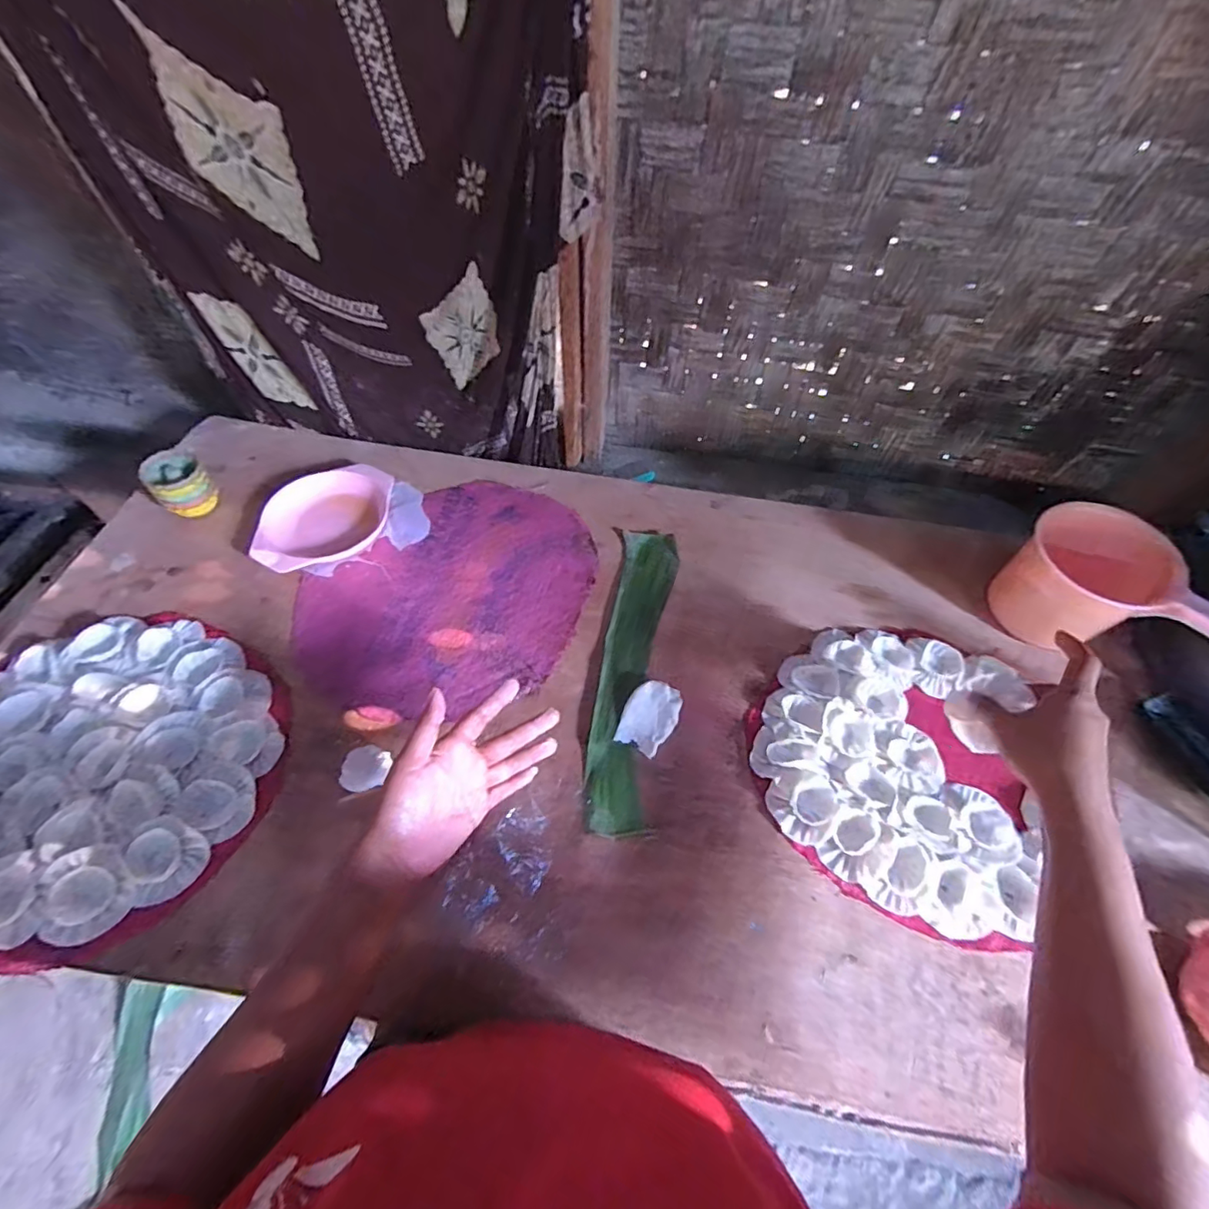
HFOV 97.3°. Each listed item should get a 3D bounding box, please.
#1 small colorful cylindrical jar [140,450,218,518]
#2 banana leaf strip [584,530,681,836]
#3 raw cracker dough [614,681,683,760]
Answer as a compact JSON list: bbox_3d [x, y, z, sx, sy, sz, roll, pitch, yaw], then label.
[{"bbox_3d":[-0.529,-0.150,0.668,0.059,0.062,0.064,1,58,-2],"label":"small colorful cylindrical jar"},{"bbox_3d":[0.035,0.063,0.609,0.070,0.005,0.371,8,58,2],"label":"banana leaf strip"},{"bbox_3d":[0.049,0.119,0.567,0.053,0.016,0.075,28,61,14],"label":"raw cracker dough"}]

